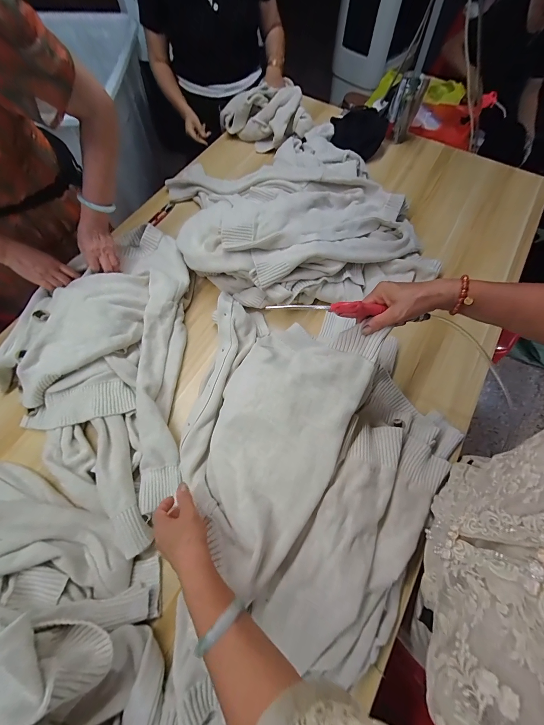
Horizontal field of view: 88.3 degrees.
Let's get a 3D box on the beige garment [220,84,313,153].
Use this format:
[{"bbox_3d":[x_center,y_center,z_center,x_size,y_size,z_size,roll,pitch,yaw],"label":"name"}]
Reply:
[{"bbox_3d":[-0.021,-0.760,0.885,0.290,0.112,0.152,-3,68,-2],"label":"beige garment"}]

